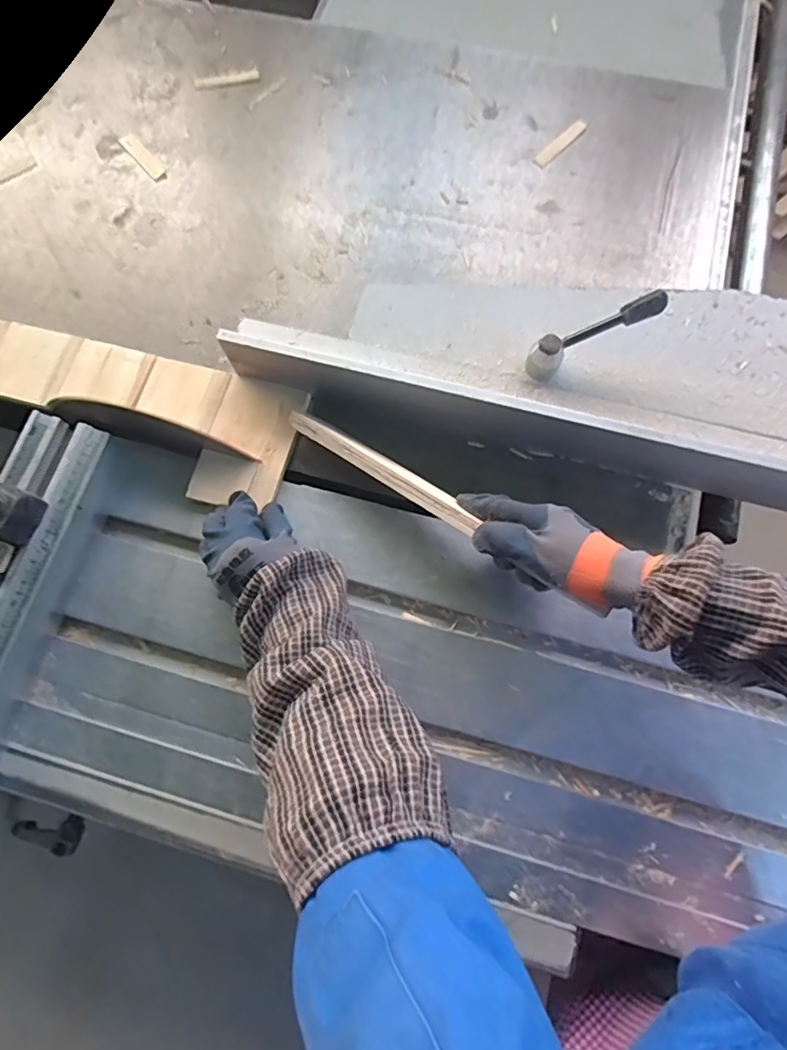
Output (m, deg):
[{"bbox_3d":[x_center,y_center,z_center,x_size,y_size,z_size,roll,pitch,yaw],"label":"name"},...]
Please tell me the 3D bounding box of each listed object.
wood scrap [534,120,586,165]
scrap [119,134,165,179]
[{"bbox_3d":[0.209,-0.477,0.679,0.083,0.010,0.014,-44,77,-10],"label":"wood scrap"},{"bbox_3d":[-0.324,-0.478,0.706,0.020,0.004,0.085,-38,76,-9],"label":"scrap"}]

